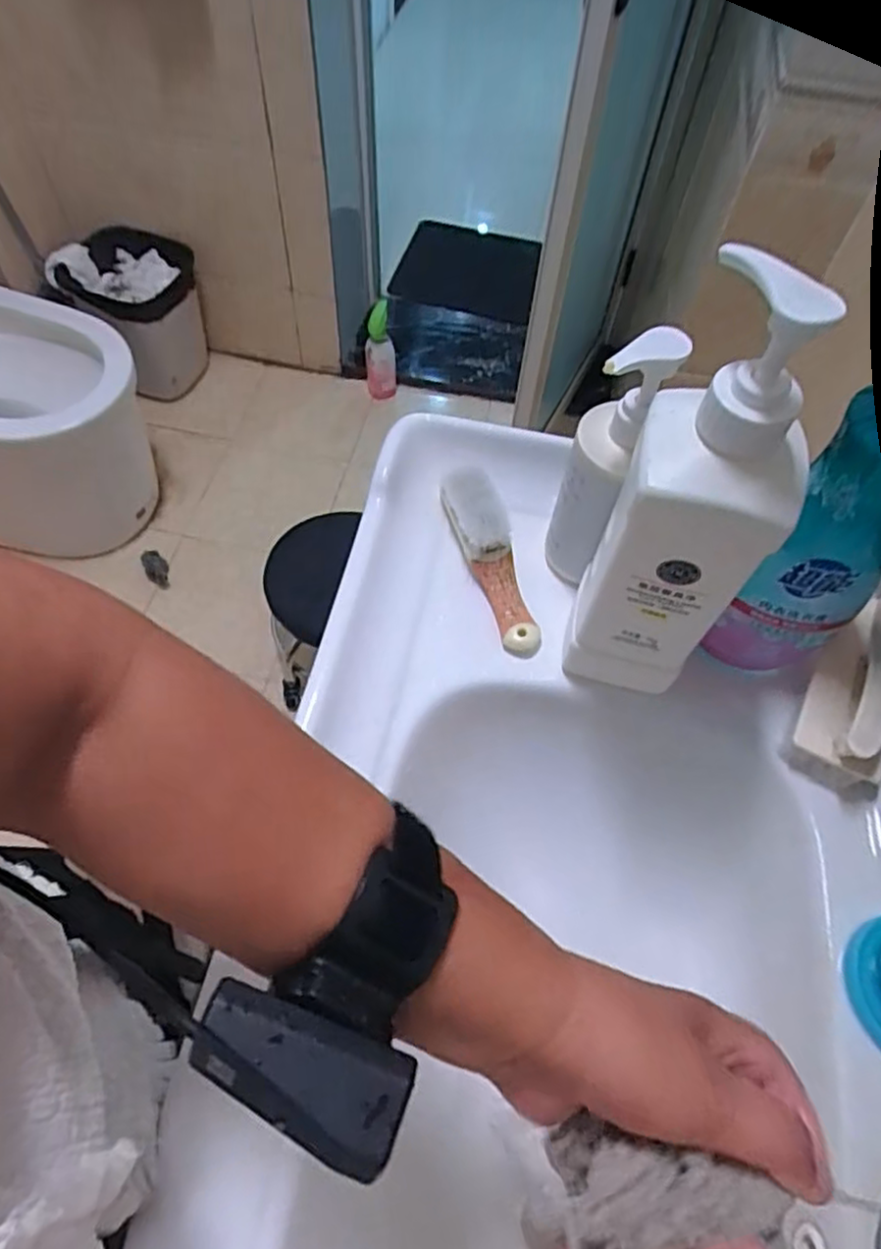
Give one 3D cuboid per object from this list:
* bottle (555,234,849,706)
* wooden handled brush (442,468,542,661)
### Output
[{"bbox_3d":[0.134,-0.051,0.384,0.084,0.279,0.064,26,62,12],"label":"bottle"},{"bbox_3d":[0.039,-0.050,0.530,0.038,0.030,0.152,-16,77,-12],"label":"wooden handled brush"}]

